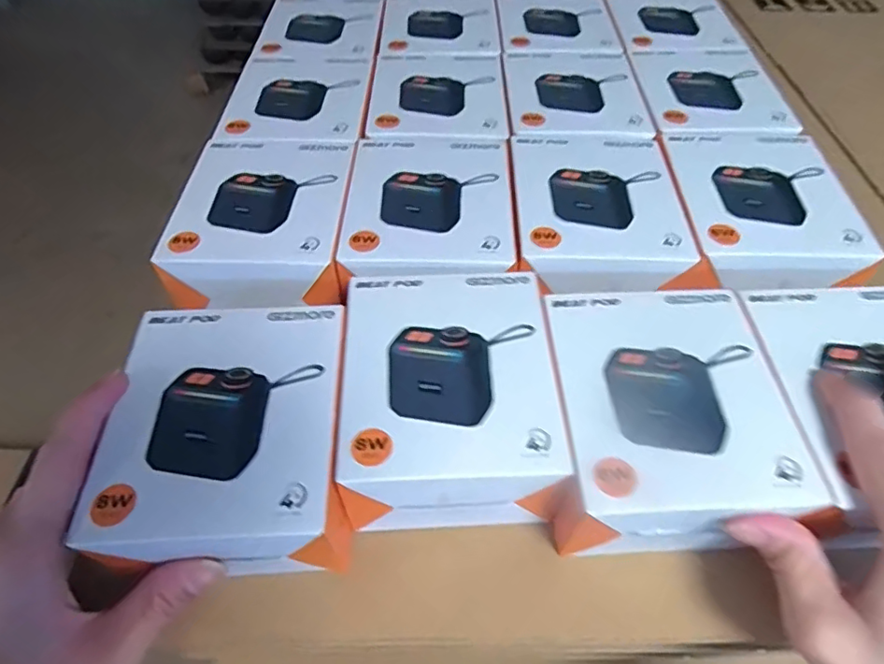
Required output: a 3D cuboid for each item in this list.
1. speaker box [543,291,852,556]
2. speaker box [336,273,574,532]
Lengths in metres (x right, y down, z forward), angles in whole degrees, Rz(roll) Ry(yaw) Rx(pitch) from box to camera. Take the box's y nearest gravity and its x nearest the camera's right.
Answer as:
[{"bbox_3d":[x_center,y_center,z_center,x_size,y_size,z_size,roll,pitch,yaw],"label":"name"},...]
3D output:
[{"bbox_3d":[0.102,0.045,0.263,0.099,0.060,0.117,1,53,-1],"label":"speaker box"},{"bbox_3d":[0.003,0.033,0.273,0.095,0.057,0.112,-1,53,-2],"label":"speaker box"}]

